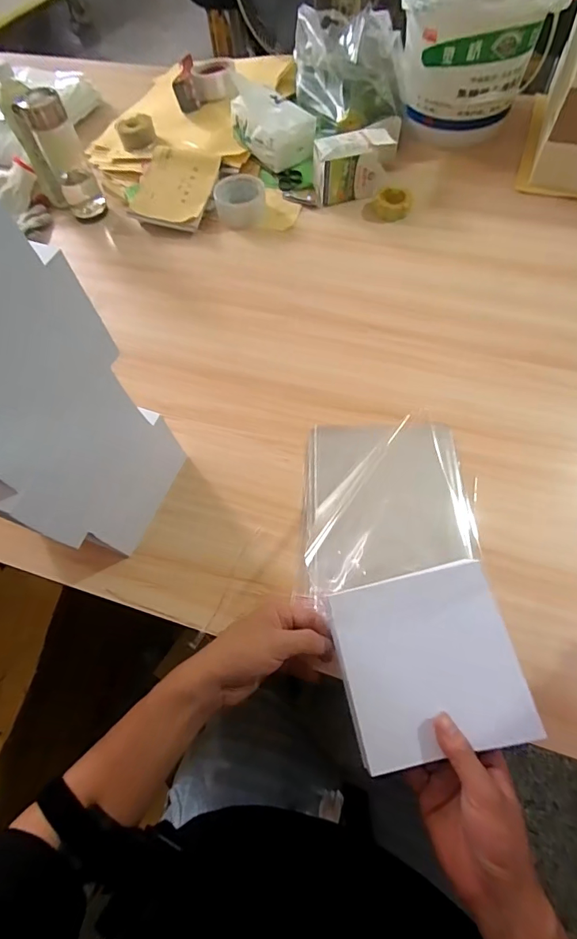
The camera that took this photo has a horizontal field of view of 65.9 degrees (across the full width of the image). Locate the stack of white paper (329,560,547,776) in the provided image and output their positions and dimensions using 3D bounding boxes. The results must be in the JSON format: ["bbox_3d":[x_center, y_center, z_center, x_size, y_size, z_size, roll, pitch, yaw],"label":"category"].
[{"bbox_3d":[0.124,0.171,0.400,0.148,0.008,0.150,-15,71,4],"label":"stack of white paper"}]

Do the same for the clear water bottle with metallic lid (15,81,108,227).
[{"bbox_3d":[-0.395,-0.550,0.783,0.075,0.182,0.075,-21,64,-7],"label":"clear water bottle with metallic lid"}]

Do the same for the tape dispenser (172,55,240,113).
[{"bbox_3d":[-0.178,-0.834,0.967,0.130,0.063,0.132,-8,63,0],"label":"tape dispenser"}]

